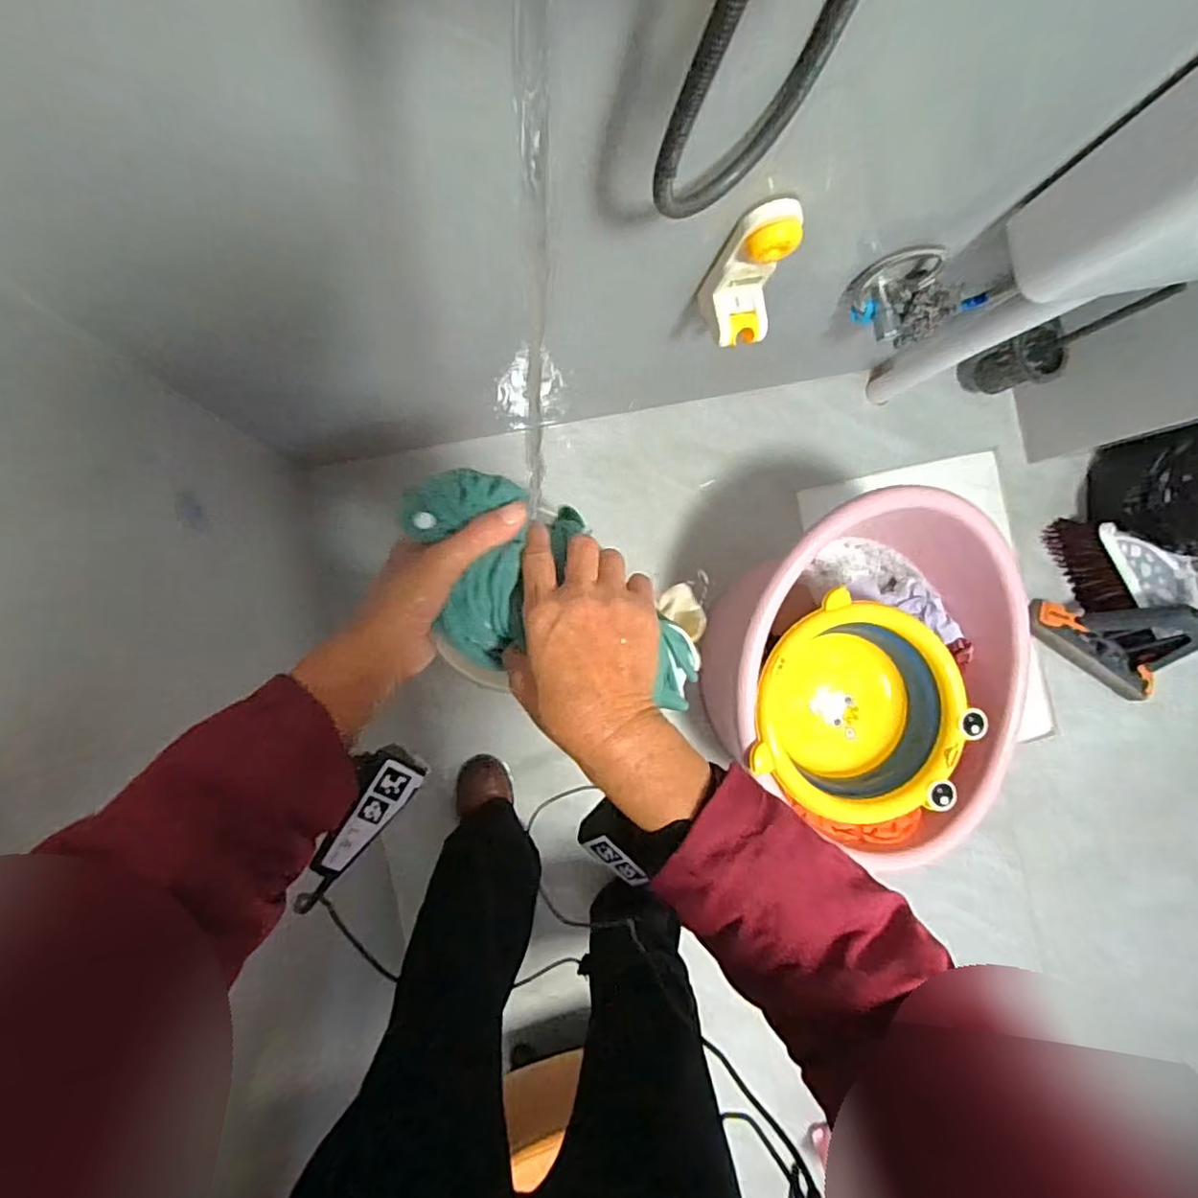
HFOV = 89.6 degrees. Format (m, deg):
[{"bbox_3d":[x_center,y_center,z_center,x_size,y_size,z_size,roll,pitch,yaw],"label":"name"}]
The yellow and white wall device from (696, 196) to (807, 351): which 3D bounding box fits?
[{"bbox_3d":[0.157,-0.319,0.606,0.062,0.128,0.081,-21,93,-8],"label":"yellow and white wall device"}]

